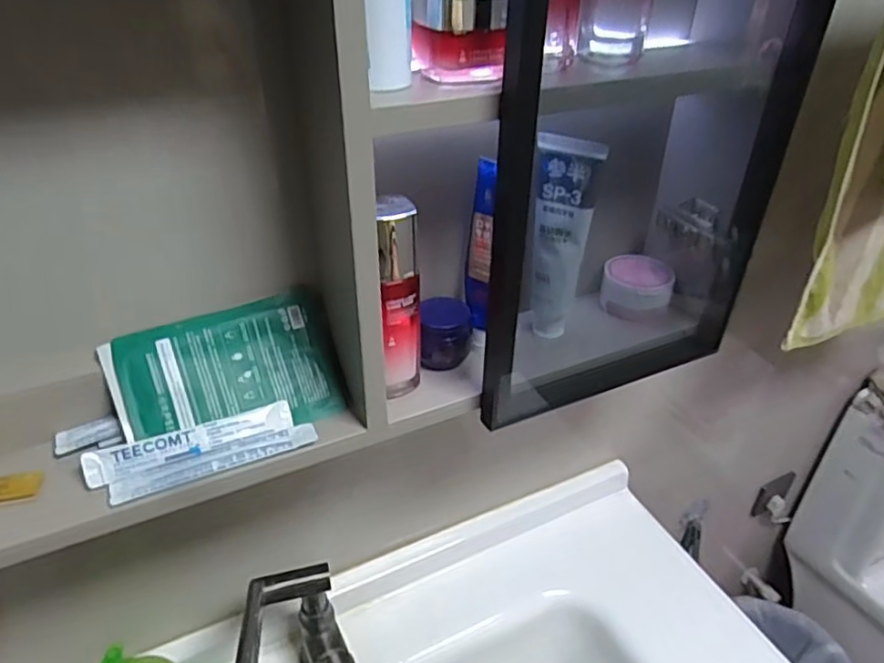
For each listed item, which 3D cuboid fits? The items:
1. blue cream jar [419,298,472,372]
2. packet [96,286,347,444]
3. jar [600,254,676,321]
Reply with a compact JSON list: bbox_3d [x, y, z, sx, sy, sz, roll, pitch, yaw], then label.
[{"bbox_3d":[0.003,0.001,0.534,0.044,0.053,0.041,0,35,0],"label":"blue cream jar"},{"bbox_3d":[-0.165,0.035,0.477,0.159,0.102,0.012,-17,-6,-24],"label":"packet"},{"bbox_3d":[0.194,-0.044,0.619,0.067,0.044,0.055,11,36,16],"label":"jar"}]

